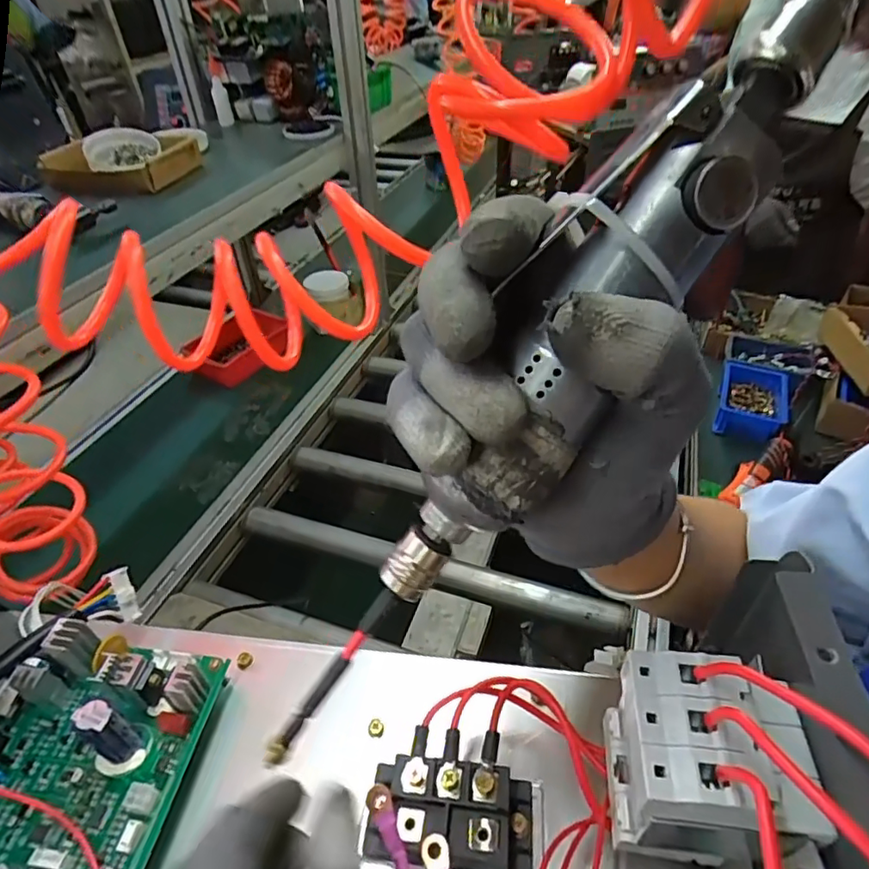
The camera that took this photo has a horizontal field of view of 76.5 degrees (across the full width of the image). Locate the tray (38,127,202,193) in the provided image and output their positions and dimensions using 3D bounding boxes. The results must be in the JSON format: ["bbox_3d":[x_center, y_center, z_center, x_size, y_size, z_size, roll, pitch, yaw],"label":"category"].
[{"bbox_3d":[-0.466,-0.421,0.839,0.160,0.052,0.166,5,43,8],"label":"tray"}]

